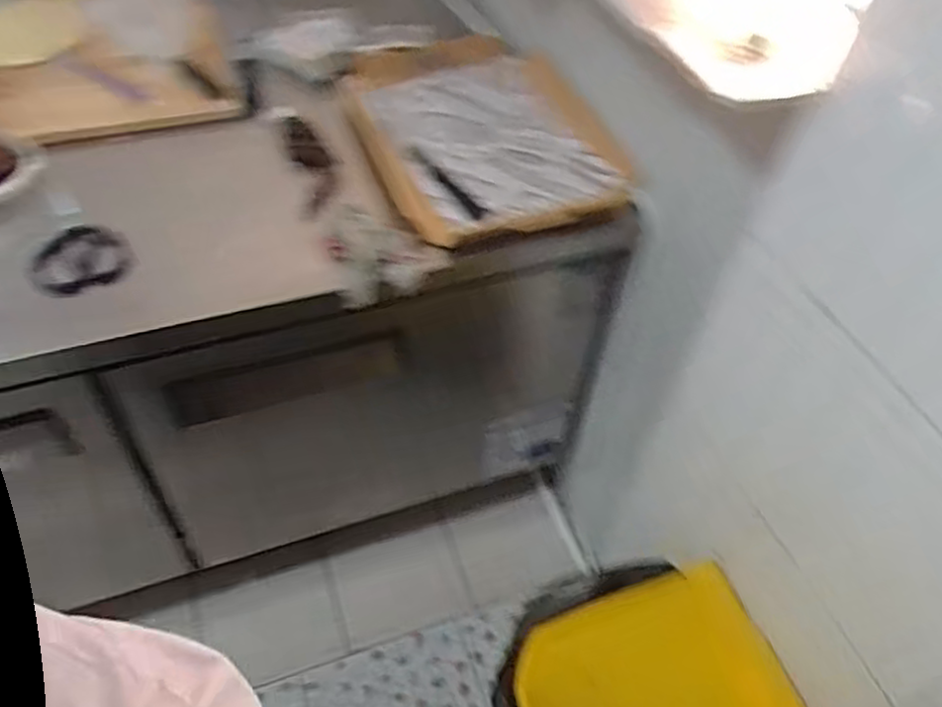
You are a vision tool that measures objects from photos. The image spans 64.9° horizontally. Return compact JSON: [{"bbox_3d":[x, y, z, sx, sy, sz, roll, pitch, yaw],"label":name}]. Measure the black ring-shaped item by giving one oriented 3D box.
[{"bbox_3d":[-0.455,-0.109,0.866,0.105,0.014,0.104,2,49,-3],"label":"black ring-shaped item"}]

